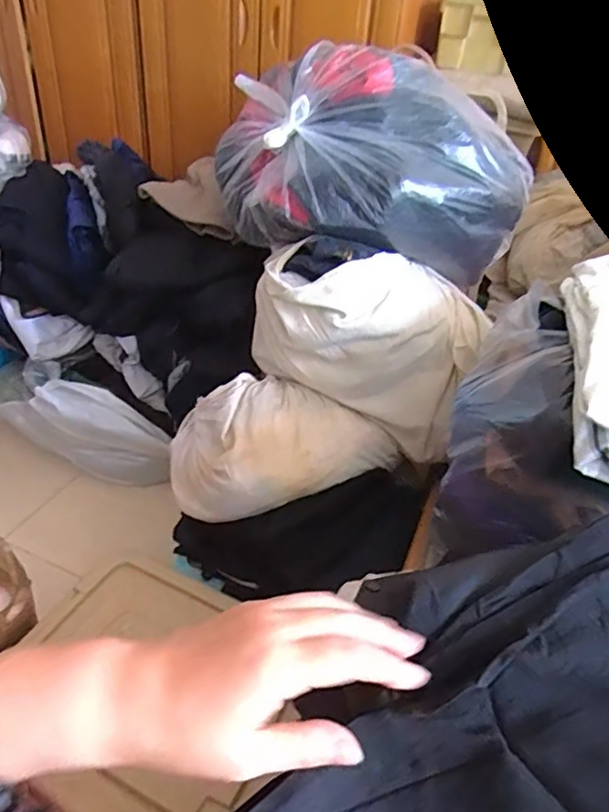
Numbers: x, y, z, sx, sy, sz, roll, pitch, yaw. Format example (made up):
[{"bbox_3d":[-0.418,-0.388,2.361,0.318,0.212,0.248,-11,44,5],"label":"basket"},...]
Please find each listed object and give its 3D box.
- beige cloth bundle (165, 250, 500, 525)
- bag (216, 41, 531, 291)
[{"bbox_3d":[0.030,-0.048,0.897,0.471,0.324,0.278,-10,39,-21],"label":"beige cloth bundle"},{"bbox_3d":[0.114,-0.414,0.949,0.508,0.276,0.338,1,36,-8],"label":"bag"}]

